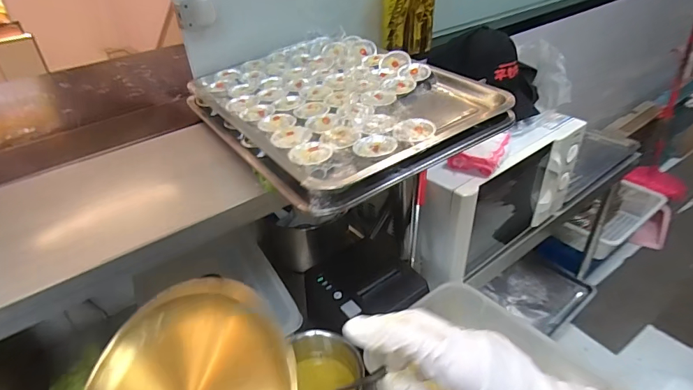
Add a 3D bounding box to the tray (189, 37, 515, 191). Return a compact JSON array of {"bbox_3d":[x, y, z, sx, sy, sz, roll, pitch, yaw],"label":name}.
[{"bbox_3d":[-0.015,-0.166,0.689,0.359,0.044,0.471,-23,38,-26],"label":"tray"}]

